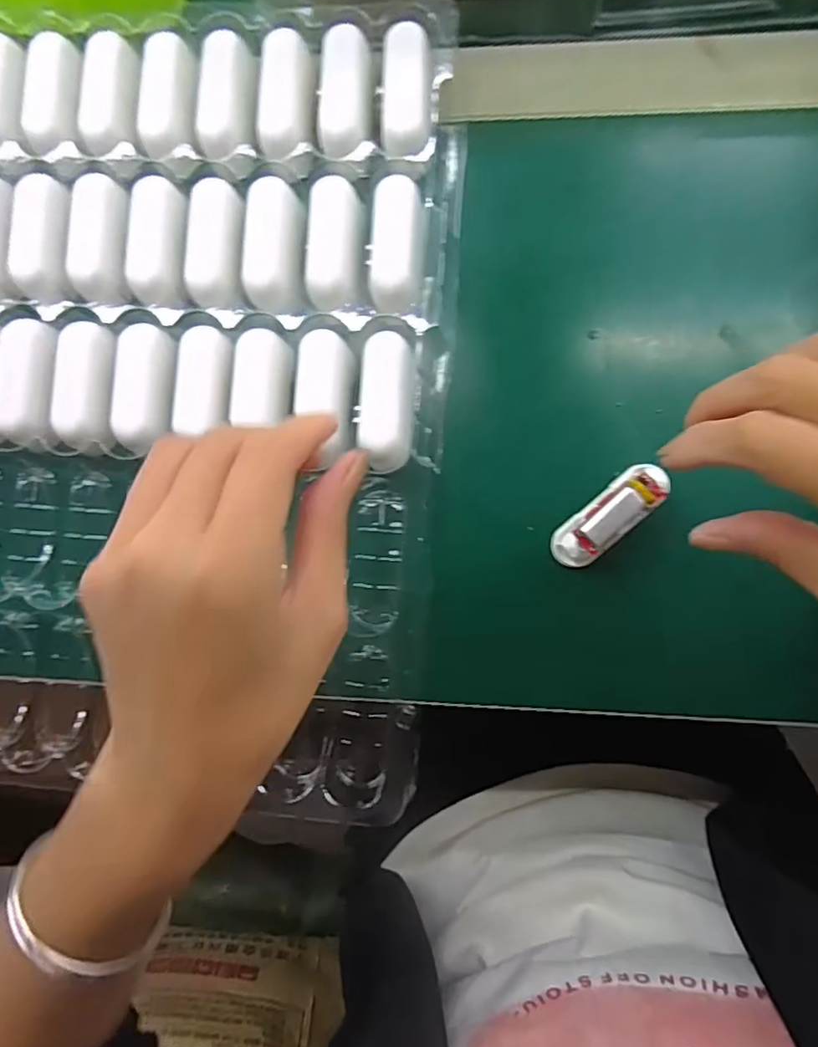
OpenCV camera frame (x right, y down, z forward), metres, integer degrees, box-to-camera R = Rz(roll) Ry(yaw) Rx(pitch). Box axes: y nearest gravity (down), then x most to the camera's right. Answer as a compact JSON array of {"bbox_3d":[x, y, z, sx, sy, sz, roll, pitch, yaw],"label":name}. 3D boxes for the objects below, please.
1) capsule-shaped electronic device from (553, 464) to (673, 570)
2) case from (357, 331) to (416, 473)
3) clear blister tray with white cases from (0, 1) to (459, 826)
[{"bbox_3d":[0.095,-0.005,0.271,0.063,0.022,0.022,-44,83,1],"label":"capsule-shaped electronic device"},{"bbox_3d":[-0.009,-0.057,0.279,0.025,0.026,0.063,2,86,6],"label":"case"},{"bbox_3d":[-0.254,-0.070,0.305,0.537,0.043,0.377,4,89,7],"label":"clear blister tray with white cases"}]

